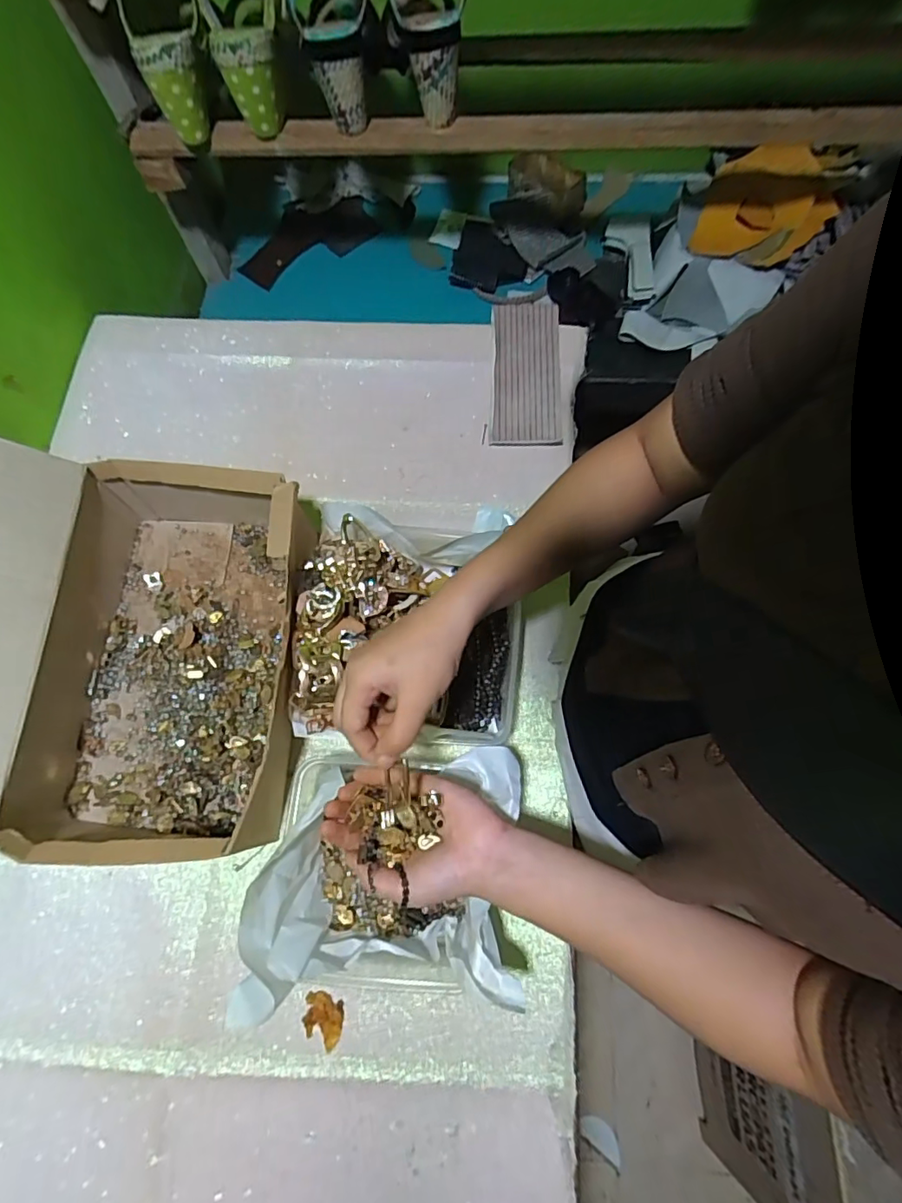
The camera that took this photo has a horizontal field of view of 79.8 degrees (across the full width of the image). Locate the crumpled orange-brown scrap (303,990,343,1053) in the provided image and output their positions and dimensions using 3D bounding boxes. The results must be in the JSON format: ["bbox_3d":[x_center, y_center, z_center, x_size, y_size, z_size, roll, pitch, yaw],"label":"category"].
[{"bbox_3d":[-0.109,0.354,0.456,0.033,0.005,0.039,6,73,3],"label":"crumpled orange-brown scrap"}]

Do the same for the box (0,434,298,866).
[{"bbox_3d":[-0.319,0.026,0.448,0.348,0.221,0.333,4,73,2],"label":"box"}]

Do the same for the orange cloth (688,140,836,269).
[{"bbox_3d":[0.431,-0.537,0.735,0.160,0.071,0.129,17,73,8],"label":"orange cloth"}]

